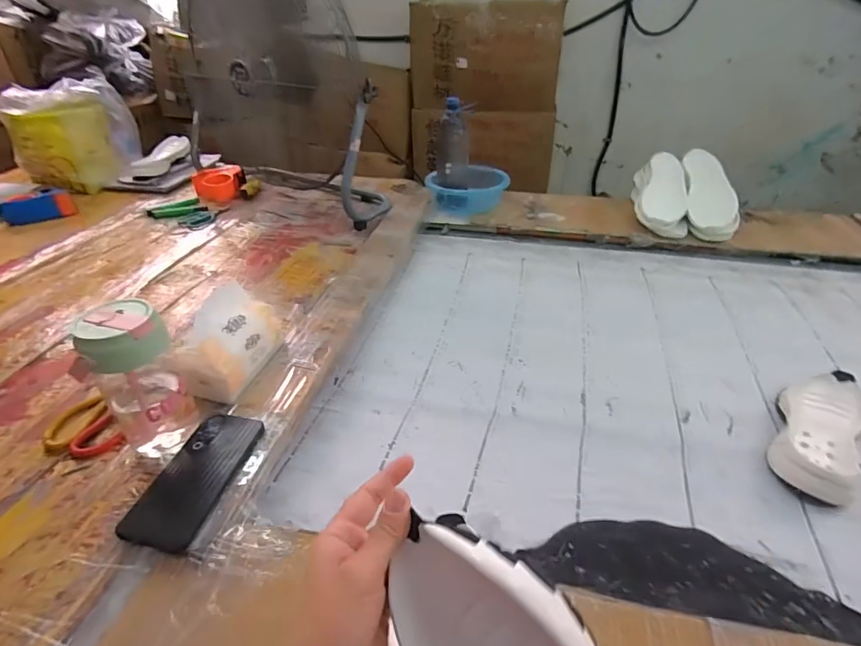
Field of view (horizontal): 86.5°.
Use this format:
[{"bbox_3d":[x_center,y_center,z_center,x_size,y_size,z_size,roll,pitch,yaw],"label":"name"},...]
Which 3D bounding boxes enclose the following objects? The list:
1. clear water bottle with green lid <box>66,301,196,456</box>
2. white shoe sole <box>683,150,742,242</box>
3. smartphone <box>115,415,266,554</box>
[{"bbox_3d":[-0.341,0.069,0.533,0.091,0.189,0.074,-26,42,-28],"label":"clear water bottle with green lid"},{"bbox_3d":[0.693,-0.334,1.139,0.119,0.054,0.305,7,59,7],"label":"white shoe sole"},{"bbox_3d":[-0.267,0.174,0.525,0.082,0.005,0.166,11,41,8],"label":"smartphone"}]

